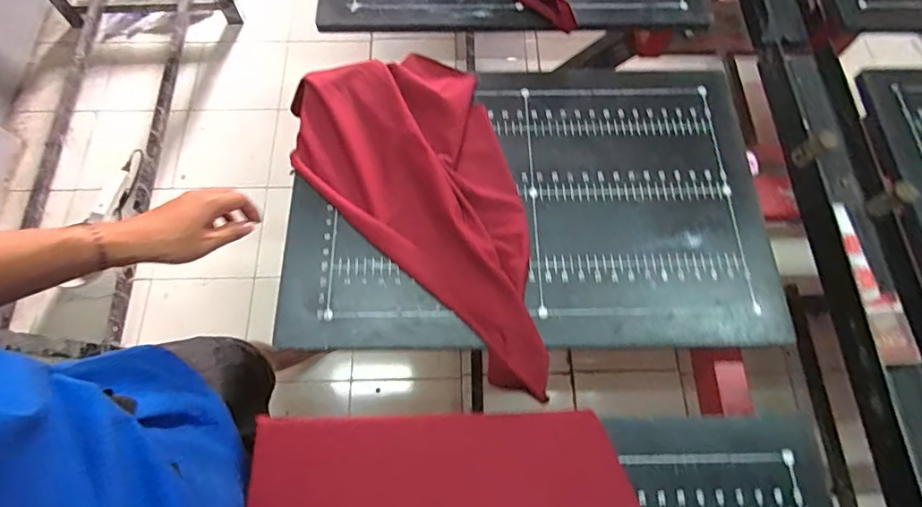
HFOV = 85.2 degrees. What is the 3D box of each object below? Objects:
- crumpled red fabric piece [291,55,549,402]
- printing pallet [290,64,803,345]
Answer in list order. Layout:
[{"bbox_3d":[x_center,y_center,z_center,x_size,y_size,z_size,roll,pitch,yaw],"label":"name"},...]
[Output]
[{"bbox_3d":[-0.060,-0.055,0.628,0.252,0.064,0.507,-14,68,-7],"label":"crumpled red fabric piece"},{"bbox_3d":[0.088,-0.069,0.637,0.595,0.022,0.380,-2,66,-3],"label":"printing pallet"}]

